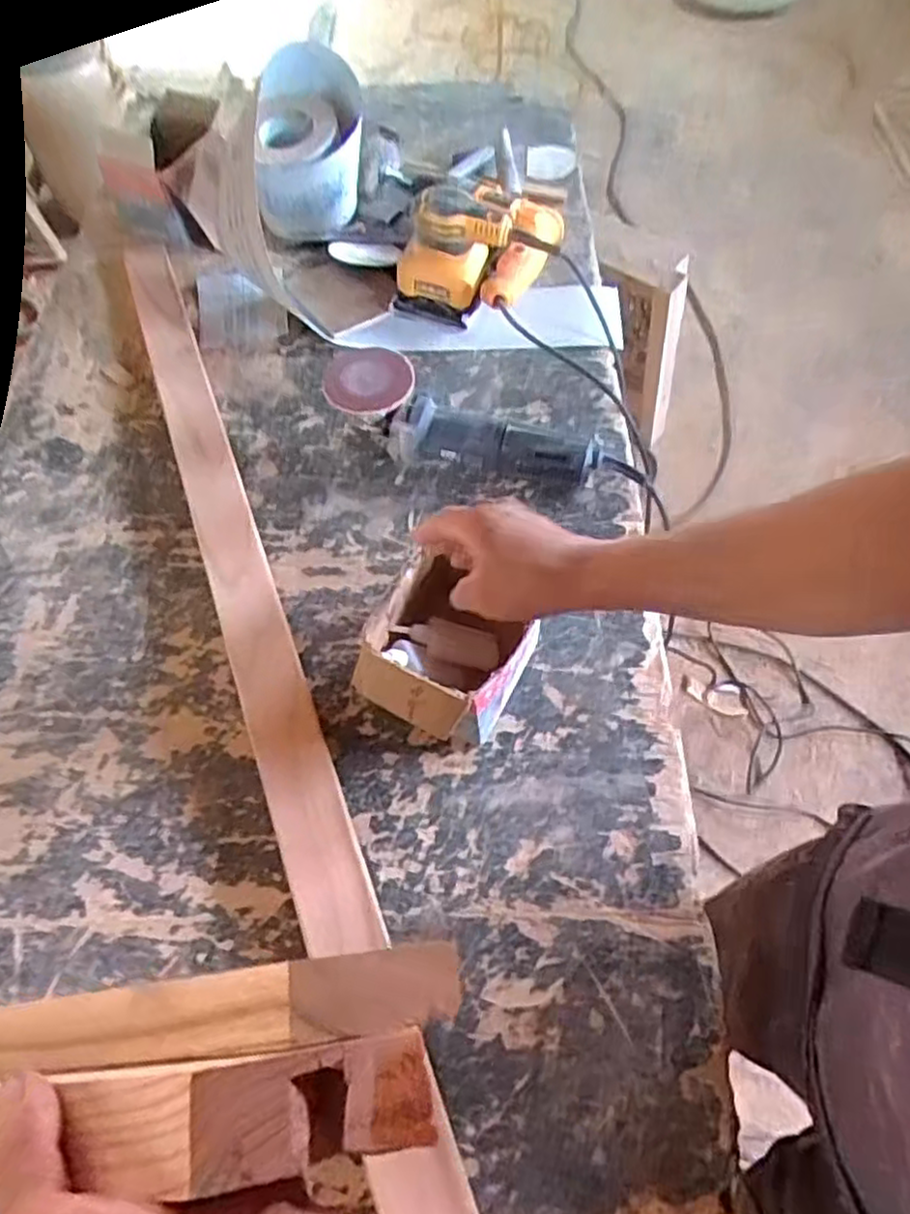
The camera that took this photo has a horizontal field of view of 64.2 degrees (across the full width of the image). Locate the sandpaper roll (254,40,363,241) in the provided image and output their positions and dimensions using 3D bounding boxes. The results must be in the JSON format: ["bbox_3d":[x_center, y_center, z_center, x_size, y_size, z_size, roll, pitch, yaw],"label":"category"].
[{"bbox_3d":[-0.184,-0.577,0.909,0.126,0.171,0.134,-2,59,3],"label":"sandpaper roll"}]

